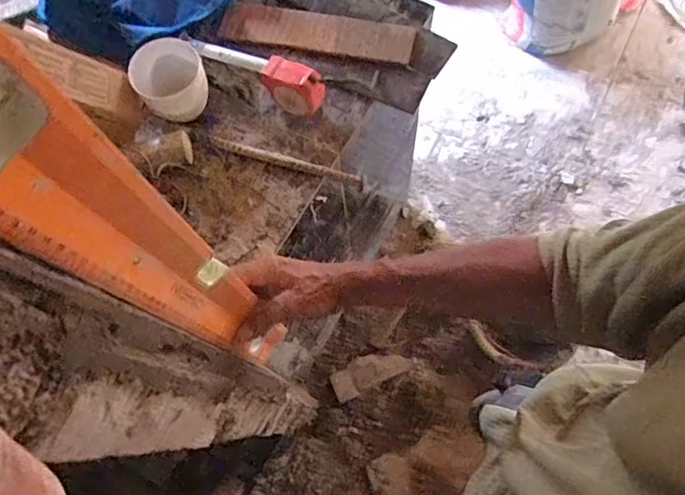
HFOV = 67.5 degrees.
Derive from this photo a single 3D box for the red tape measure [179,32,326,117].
[{"bbox_3d":[-0.127,-0.245,0.707,0.232,0.079,0.034,29,75,13],"label":"red tape measure"}]

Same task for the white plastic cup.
[{"bbox_3d":[-0.234,-0.222,0.705,0.098,0.077,0.090,-1,71,3],"label":"white plastic cup"}]

